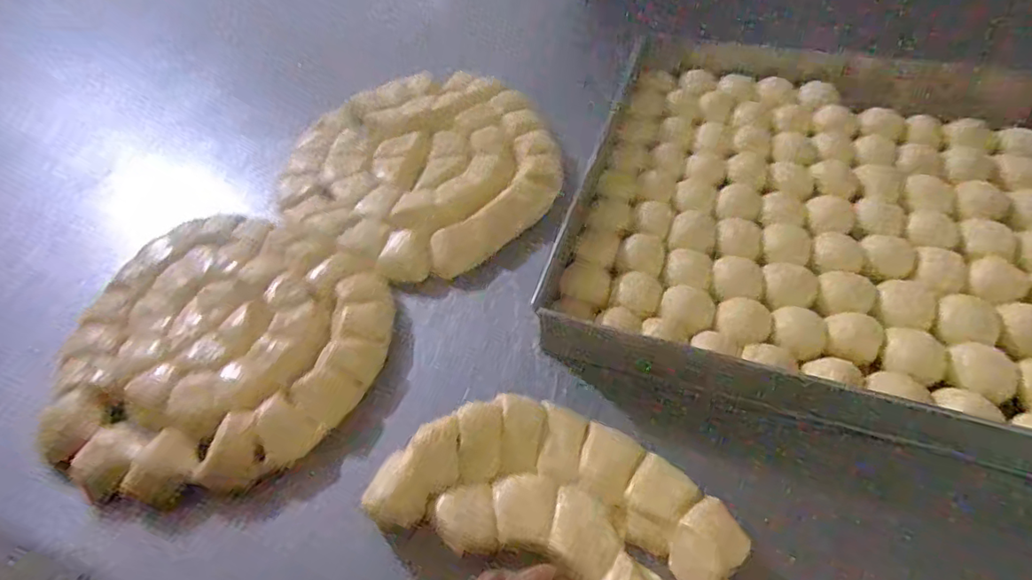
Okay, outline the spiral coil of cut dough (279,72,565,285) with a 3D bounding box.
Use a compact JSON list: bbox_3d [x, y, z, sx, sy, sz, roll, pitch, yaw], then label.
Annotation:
[{"bbox_3d":[-0.097,-0.136,0.610,0.277,0.035,0.270,-3,52,4],"label":"spiral coil of cut dough"}]

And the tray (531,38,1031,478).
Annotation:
[{"bbox_3d":[0.284,-0.085,0.522,0.436,0.057,0.457,16,56,17],"label":"tray"}]

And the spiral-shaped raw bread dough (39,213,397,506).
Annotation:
[{"bbox_3d":[-0.265,0.043,0.488,0.281,0.030,0.260,-3,52,4],"label":"spiral-shaped raw bread dough"}]

